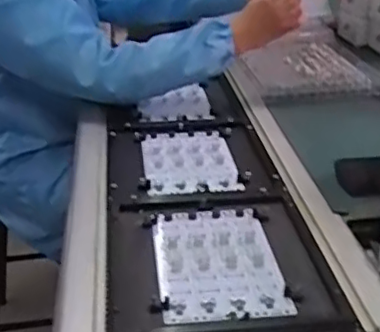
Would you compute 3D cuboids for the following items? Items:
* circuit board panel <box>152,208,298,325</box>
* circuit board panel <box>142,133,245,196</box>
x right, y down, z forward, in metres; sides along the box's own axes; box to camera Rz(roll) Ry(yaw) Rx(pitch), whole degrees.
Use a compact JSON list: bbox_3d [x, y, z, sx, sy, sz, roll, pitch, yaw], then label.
[{"bbox_3d":[0.029,0.108,0.724,0.131,0.008,0.217,-3,25,-6],"label":"circuit board panel"},{"bbox_3d":[-0.001,-0.005,0.966,0.136,0.006,0.205,-3,25,-6],"label":"circuit board panel"}]

